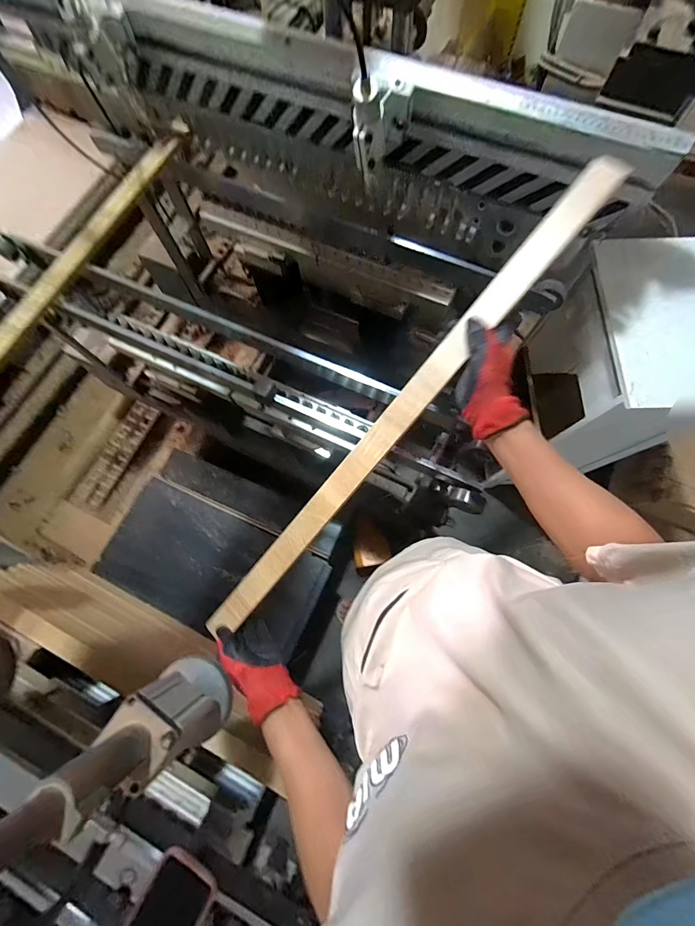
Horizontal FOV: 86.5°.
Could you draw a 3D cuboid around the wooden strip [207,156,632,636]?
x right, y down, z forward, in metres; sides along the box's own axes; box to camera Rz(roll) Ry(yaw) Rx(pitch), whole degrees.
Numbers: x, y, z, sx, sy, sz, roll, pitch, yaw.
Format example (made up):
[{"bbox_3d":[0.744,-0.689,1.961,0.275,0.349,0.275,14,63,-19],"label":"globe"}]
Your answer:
[{"bbox_3d":[0.061,-0.050,0.521,0.045,0.022,0.818,43,101,12],"label":"wooden strip"}]

